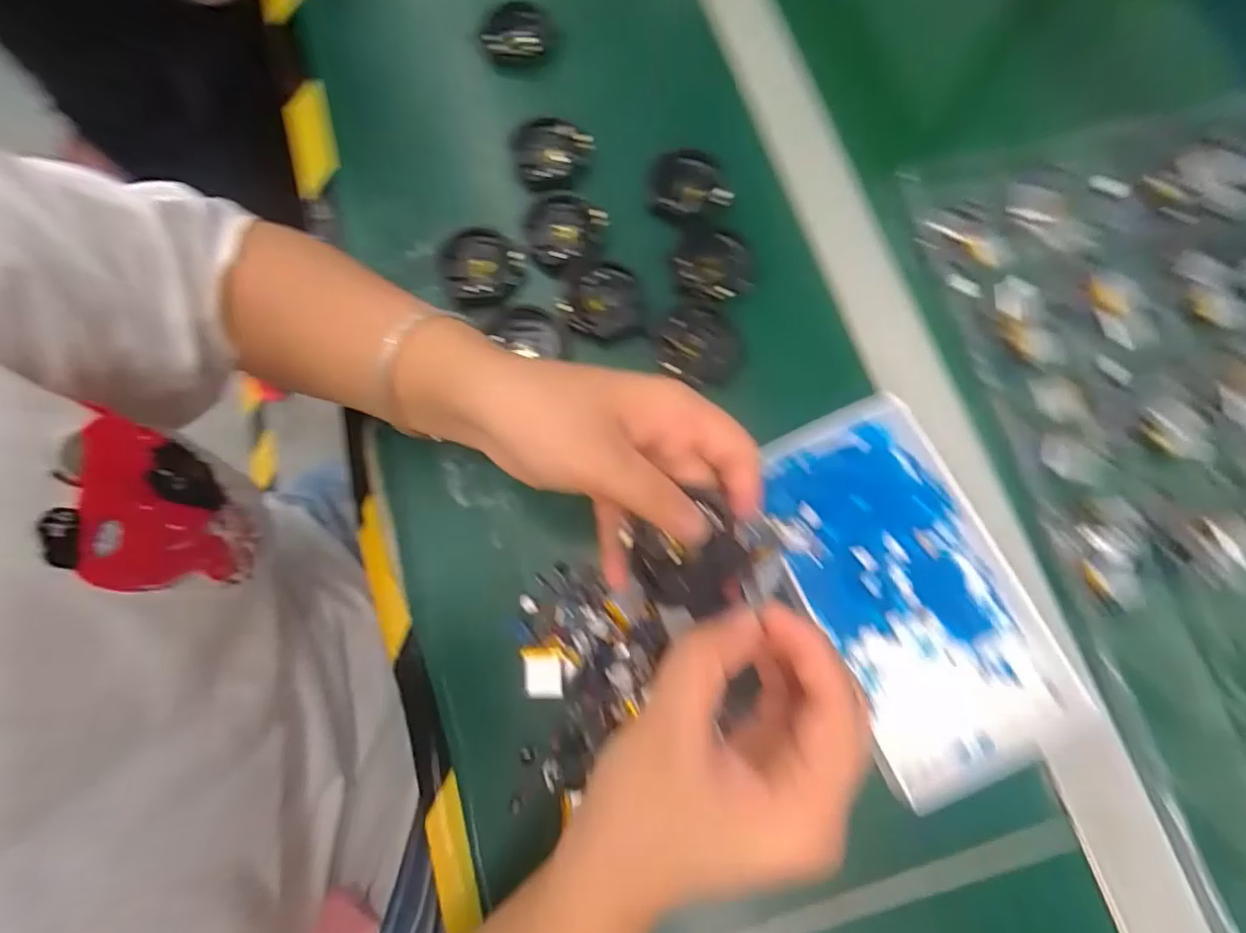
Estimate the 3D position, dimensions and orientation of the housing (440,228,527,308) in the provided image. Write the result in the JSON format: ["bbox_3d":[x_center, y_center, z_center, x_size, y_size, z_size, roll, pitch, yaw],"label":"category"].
[{"bbox_3d":[-0.089,-0.124,0.365,0.055,0.012,0.047,39,79,9],"label":"housing"}]

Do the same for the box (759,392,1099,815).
[{"bbox_3d":[0.146,0.059,0.301,0.105,0.026,0.179,-20,77,-5],"label":"box"}]

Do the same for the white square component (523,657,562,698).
[{"bbox_3d":[-0.040,0.107,0.298,0.019,0.006,0.020,-1,76,-1],"label":"white square component"}]

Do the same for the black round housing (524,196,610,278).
[{"bbox_3d":[-0.038,-0.147,0.368,0.051,0.007,0.050,0,76,0],"label":"black round housing"}]

